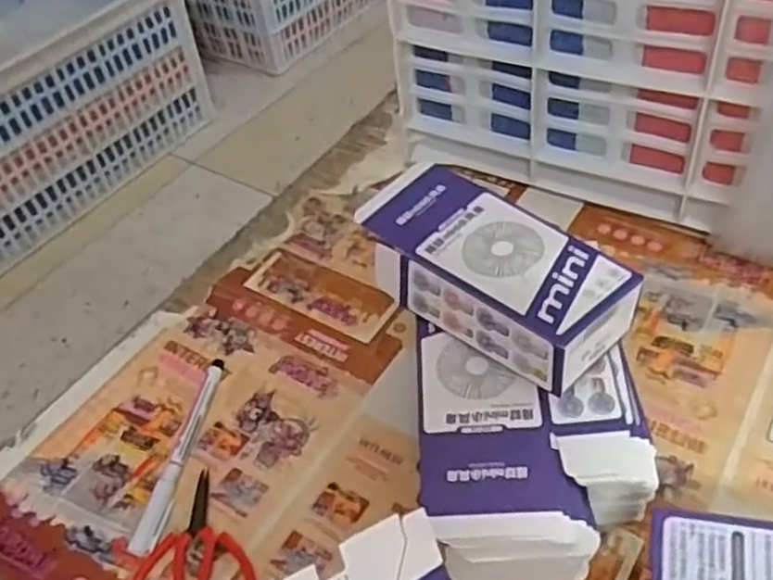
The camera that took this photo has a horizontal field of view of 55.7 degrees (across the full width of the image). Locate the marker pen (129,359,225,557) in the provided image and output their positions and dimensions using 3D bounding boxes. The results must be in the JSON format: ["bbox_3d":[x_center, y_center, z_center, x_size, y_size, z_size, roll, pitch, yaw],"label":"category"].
[{"bbox_3d":[-0.136,0.105,0.486,0.013,0.012,0.144,4,48,11],"label":"marker pen"}]

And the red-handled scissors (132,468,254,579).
[{"bbox_3d":[-0.112,0.160,0.434,0.070,0.005,0.109,2,47,9],"label":"red-handled scissors"}]

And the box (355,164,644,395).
[{"bbox_3d":[0.064,-0.015,0.492,0.087,0.053,0.189,-36,53,-24],"label":"box"}]

